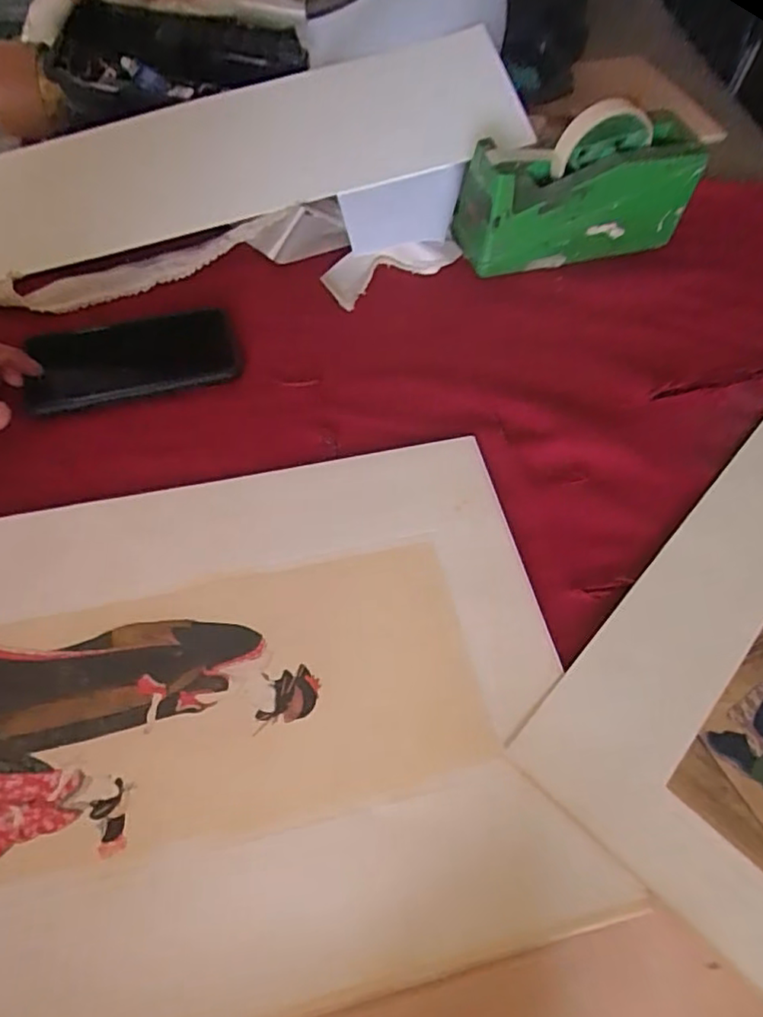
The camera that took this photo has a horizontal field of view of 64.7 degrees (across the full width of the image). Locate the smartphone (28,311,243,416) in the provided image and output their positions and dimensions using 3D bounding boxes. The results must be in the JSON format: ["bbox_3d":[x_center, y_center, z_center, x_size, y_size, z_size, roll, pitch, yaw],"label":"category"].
[{"bbox_3d":[-0.201,-0.124,0.490,0.158,0.014,0.092,-13,61,-11],"label":"smartphone"}]

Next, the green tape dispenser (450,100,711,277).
[{"bbox_3d":[0.172,-0.287,0.537,0.203,0.116,0.073,-13,61,-11],"label":"green tape dispenser"}]

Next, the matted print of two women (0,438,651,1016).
[{"bbox_3d":[-0.135,0.118,0.343,0.478,0.006,0.304,-10,60,-9],"label":"matted print of two women"}]

